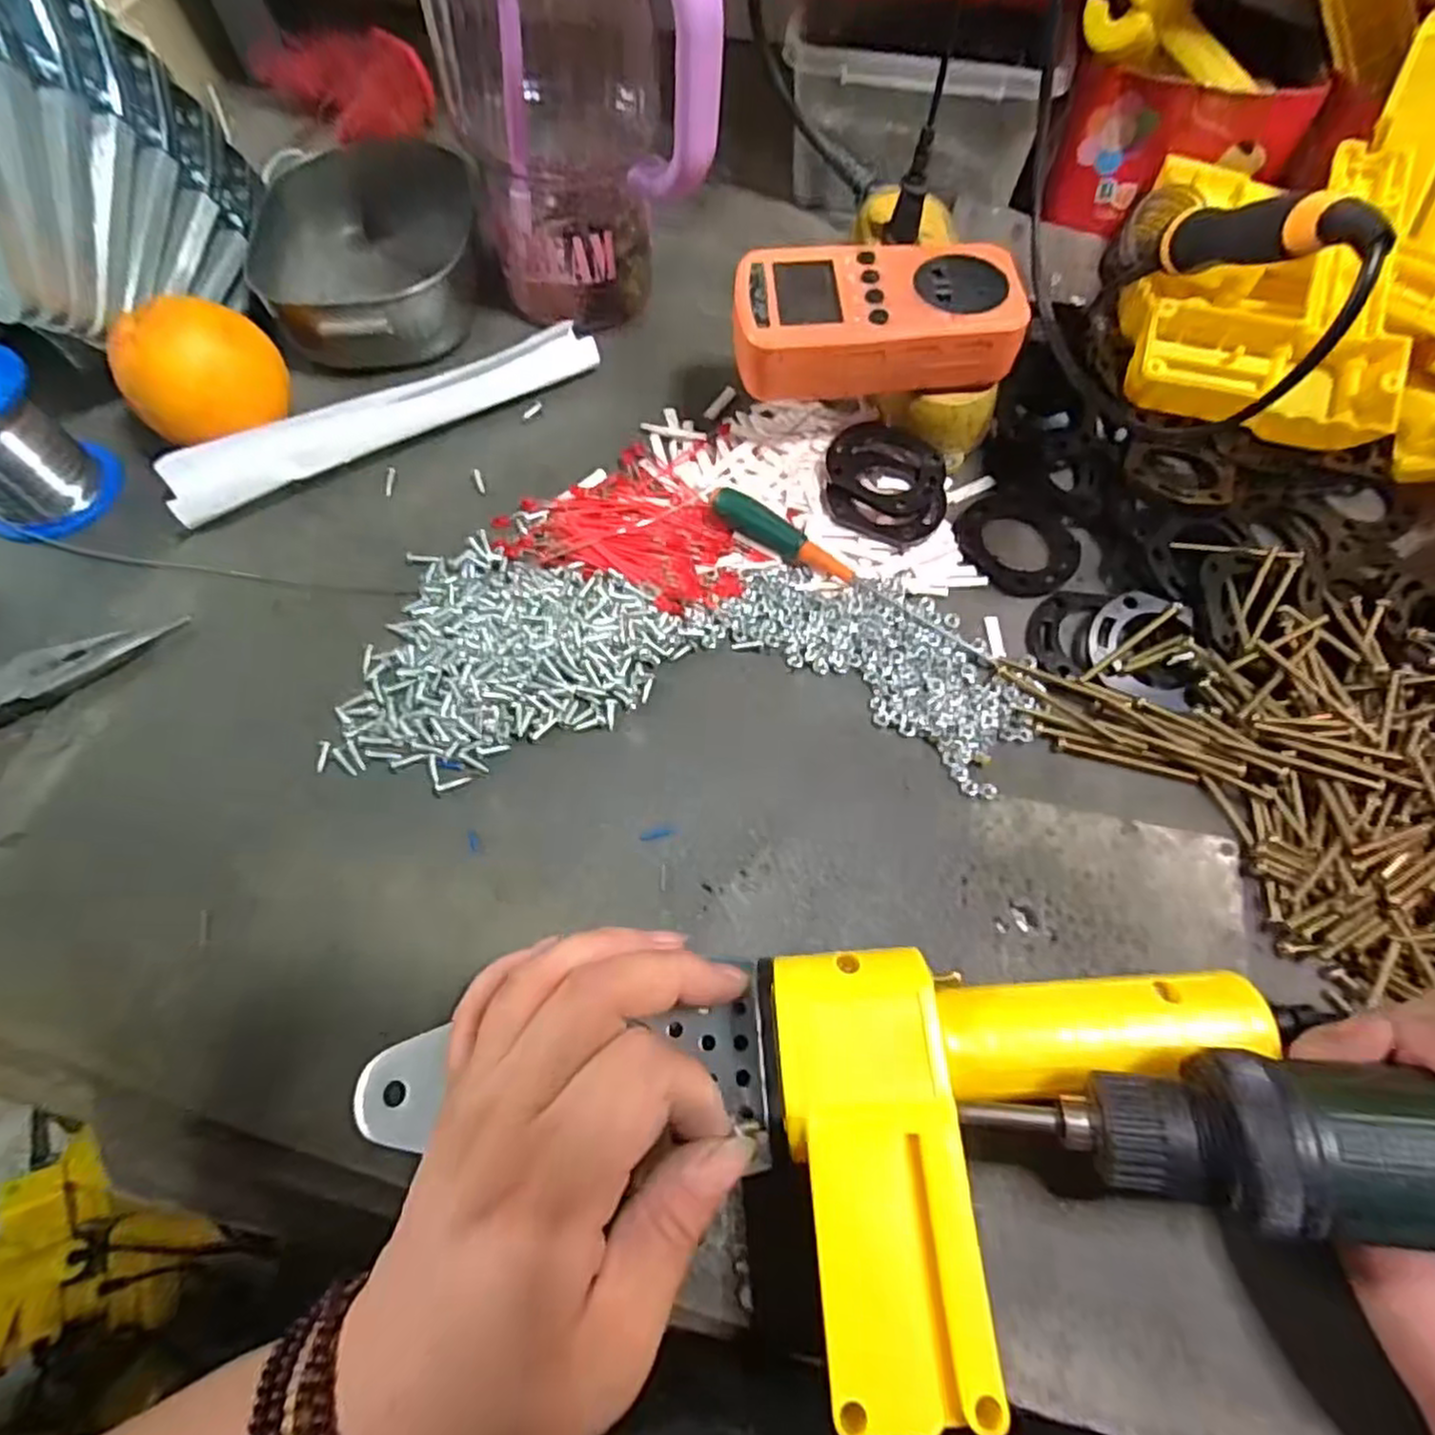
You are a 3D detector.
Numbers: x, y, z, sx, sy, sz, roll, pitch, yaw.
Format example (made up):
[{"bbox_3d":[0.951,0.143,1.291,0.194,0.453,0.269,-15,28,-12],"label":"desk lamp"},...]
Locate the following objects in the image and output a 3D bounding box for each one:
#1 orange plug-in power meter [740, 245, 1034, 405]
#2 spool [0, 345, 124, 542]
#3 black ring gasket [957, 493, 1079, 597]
[{"bbox_3d":[0.072,-0.185,0.336,0.127,0.027,0.069,-6,64,-2],"label":"orange plug-in power meter"},{"bbox_3d":[-0.346,-0.133,0.347,0.059,0.067,0.062,34,69,17],"label":"spool"},{"bbox_3d":[0.145,-0.086,0.347,0.058,0.004,0.057,-1,64,1],"label":"black ring gasket"}]

